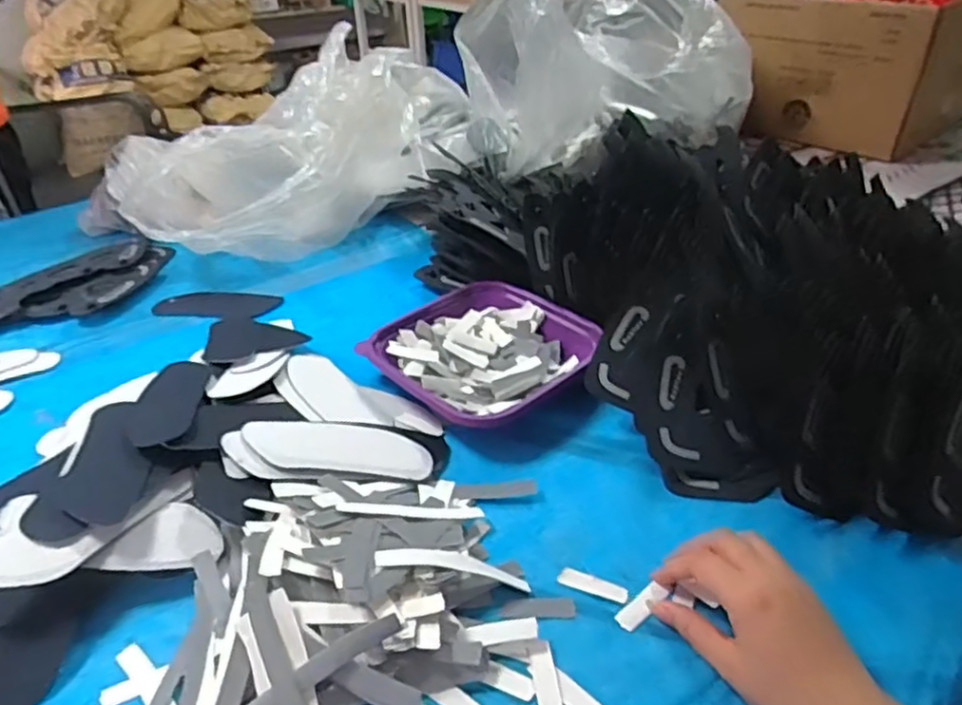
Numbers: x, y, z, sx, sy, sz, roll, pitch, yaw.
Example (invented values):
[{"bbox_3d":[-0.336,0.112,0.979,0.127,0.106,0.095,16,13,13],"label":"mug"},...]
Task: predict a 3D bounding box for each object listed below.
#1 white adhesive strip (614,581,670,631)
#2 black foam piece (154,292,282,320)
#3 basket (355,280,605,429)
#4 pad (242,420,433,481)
[{"bbox_3d":[0.102,0.163,0.427,0.039,0.007,0.014,-28,47,-36],"label":"white adhesive strip"},{"bbox_3d":[-0.310,-0.055,0.783,0.146,0.009,0.059,3,35,6],"label":"black foam piece"},{"bbox_3d":[0.005,-0.002,0.649,0.190,0.044,0.182,23,41,31],"label":"basket"},{"bbox_3d":[-0.116,0.079,0.548,0.147,0.005,0.065,8,31,-11],"label":"pad"}]

